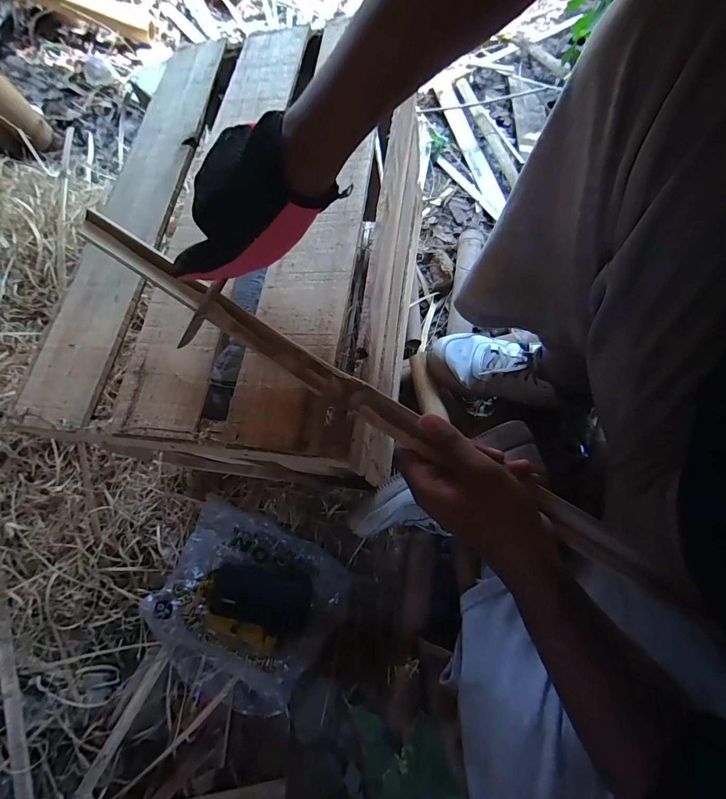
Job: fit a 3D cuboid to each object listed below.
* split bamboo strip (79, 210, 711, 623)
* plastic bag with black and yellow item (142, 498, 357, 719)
[{"bbox_3d":[-0.016,-0.011,0.316,0.581,0.019,0.027,31,75,9],"label":"split bamboo strip"},{"bbox_3d":[-0.192,0.337,0.599,0.278,0.048,0.264,26,76,12],"label":"plastic bag with black and yellow item"}]

